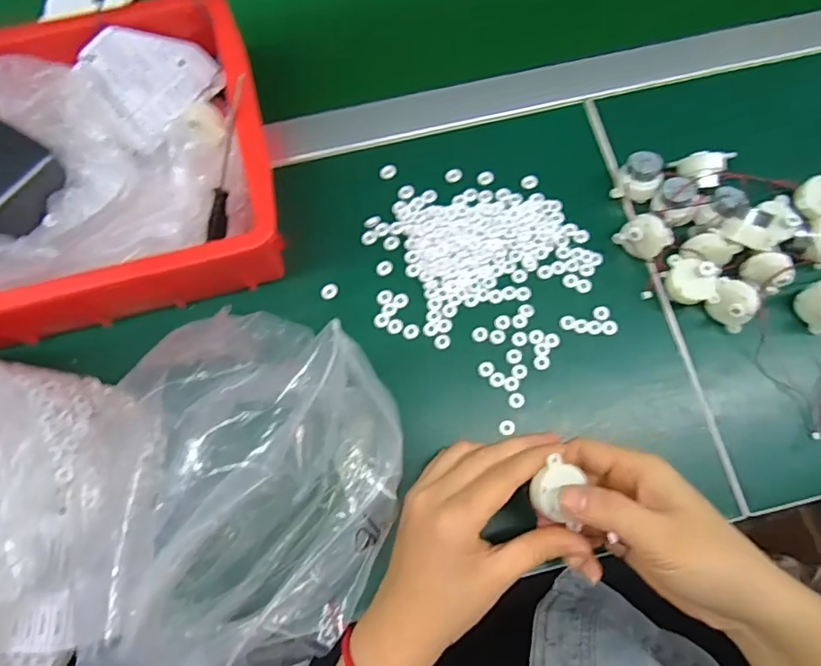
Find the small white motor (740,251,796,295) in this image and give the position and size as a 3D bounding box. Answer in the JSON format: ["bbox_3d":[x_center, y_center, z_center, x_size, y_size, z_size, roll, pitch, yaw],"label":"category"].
[{"bbox_3d":[0.267,-0.047,0.397,0.032,0.020,0.028,46,114,26],"label":"small white motor"}]

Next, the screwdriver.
[{"bbox_3d":[-0.126,-0.116,0.365,0.010,0.008,0.112,18,111,3],"label":"screwdriver"}]

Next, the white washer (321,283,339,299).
[{"bbox_3d":[-0.063,-0.032,0.411,0.012,0.004,0.013,10,75,1],"label":"white washer"}]

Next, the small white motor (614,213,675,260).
[{"bbox_3d":[0.178,-0.074,0.405,0.033,0.034,0.026,46,38,8],"label":"small white motor"}]

